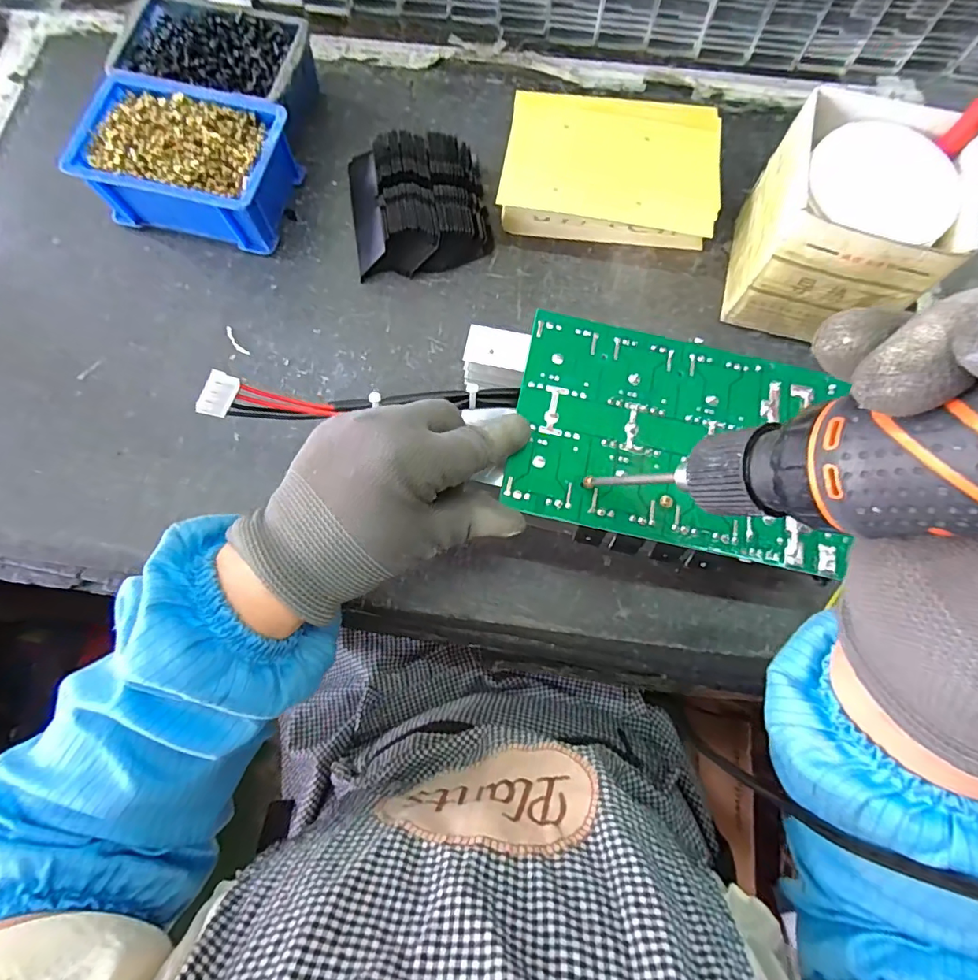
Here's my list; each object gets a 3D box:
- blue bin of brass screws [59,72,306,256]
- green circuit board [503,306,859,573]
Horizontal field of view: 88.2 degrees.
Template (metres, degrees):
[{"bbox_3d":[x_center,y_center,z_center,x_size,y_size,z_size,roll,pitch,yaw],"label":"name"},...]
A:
[{"bbox_3d":[-0.240,-0.262,0.408,0.154,0.054,0.110,16,76,3],"label":"blue bin of brass screws"},{"bbox_3d":[0.110,-0.031,0.292,0.187,0.009,0.125,11,76,2],"label":"green circuit board"}]

